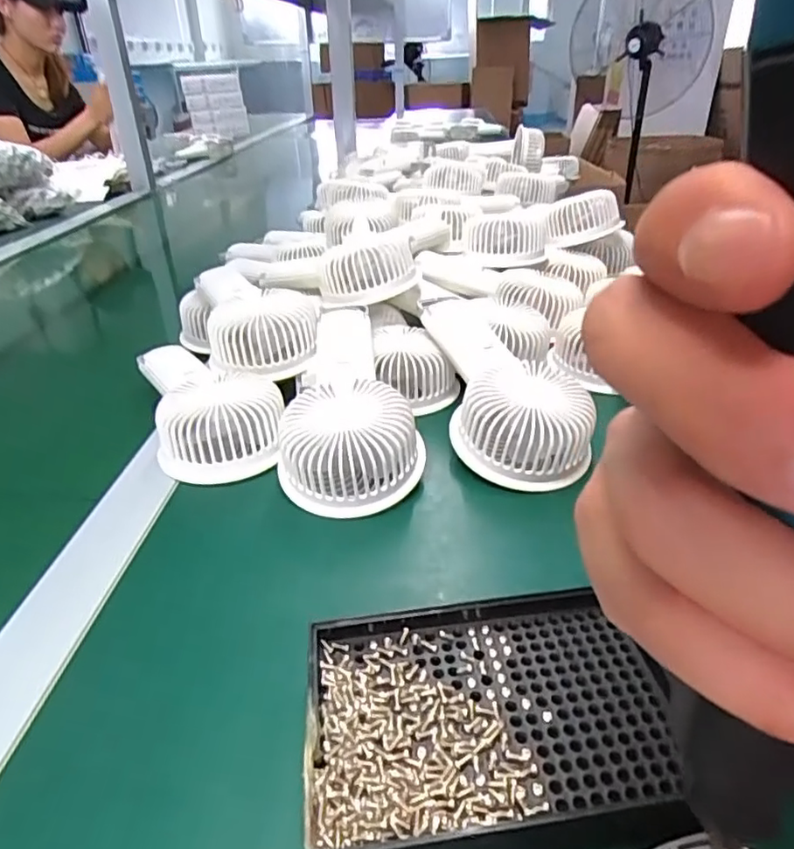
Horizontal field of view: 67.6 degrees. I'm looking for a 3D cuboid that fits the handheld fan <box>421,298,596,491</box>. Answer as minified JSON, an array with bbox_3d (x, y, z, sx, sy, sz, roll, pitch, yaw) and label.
[{"bbox_3d":[0.068,-0.042,0.410,0.085,0.043,0.190,-8,46,-11],"label":"handheld fan"}]

